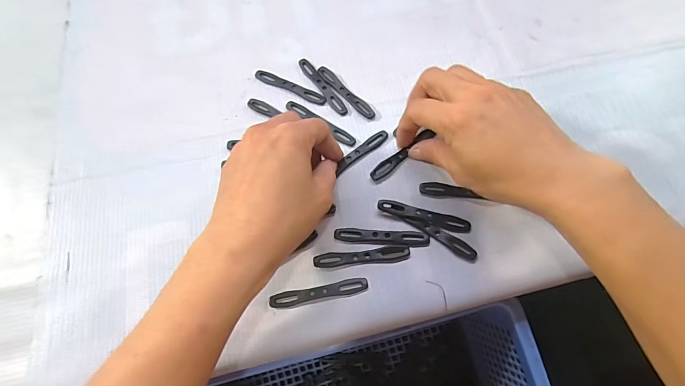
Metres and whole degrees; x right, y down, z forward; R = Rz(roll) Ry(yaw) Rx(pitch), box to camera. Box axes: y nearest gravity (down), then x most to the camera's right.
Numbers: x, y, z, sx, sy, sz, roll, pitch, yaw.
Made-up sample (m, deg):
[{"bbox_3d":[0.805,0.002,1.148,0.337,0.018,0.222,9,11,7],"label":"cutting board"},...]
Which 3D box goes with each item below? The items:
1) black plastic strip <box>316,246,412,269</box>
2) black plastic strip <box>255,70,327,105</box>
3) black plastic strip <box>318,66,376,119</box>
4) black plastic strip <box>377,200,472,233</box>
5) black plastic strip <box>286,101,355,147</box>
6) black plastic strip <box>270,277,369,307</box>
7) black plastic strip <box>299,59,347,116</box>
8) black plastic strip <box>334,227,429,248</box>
[{"bbox_3d":[0.014,0.046,0.272,0.068,0.004,0.011,-6,68,0],"label":"black plastic strip"},{"bbox_3d":[-0.046,-0.093,0.330,0.069,0.004,0.011,25,71,11],"label":"black plastic strip"},{"bbox_3d":[0.002,-0.087,0.326,0.011,0.004,0.067,-38,72,-12],"label":"black plastic strip"},{"bbox_3d":[0.061,0.017,0.282,0.069,0.006,0.011,14,70,8],"label":"black plastic strip"},{"bbox_3d":[-0.019,-0.058,0.317,0.070,0.004,0.011,33,73,14],"label":"black plastic strip"},{"bbox_3d":[-0.016,0.070,0.265,0.068,0.004,0.011,-10,68,-2],"label":"black plastic strip"},{"bbox_3d":[-0.018,-0.093,0.328,0.011,0.004,0.067,-34,71,-11],"label":"black plastic strip"},{"bbox_3d":[0.029,0.032,0.277,0.068,0.004,0.012,2,68,3],"label":"black plastic strip"}]

